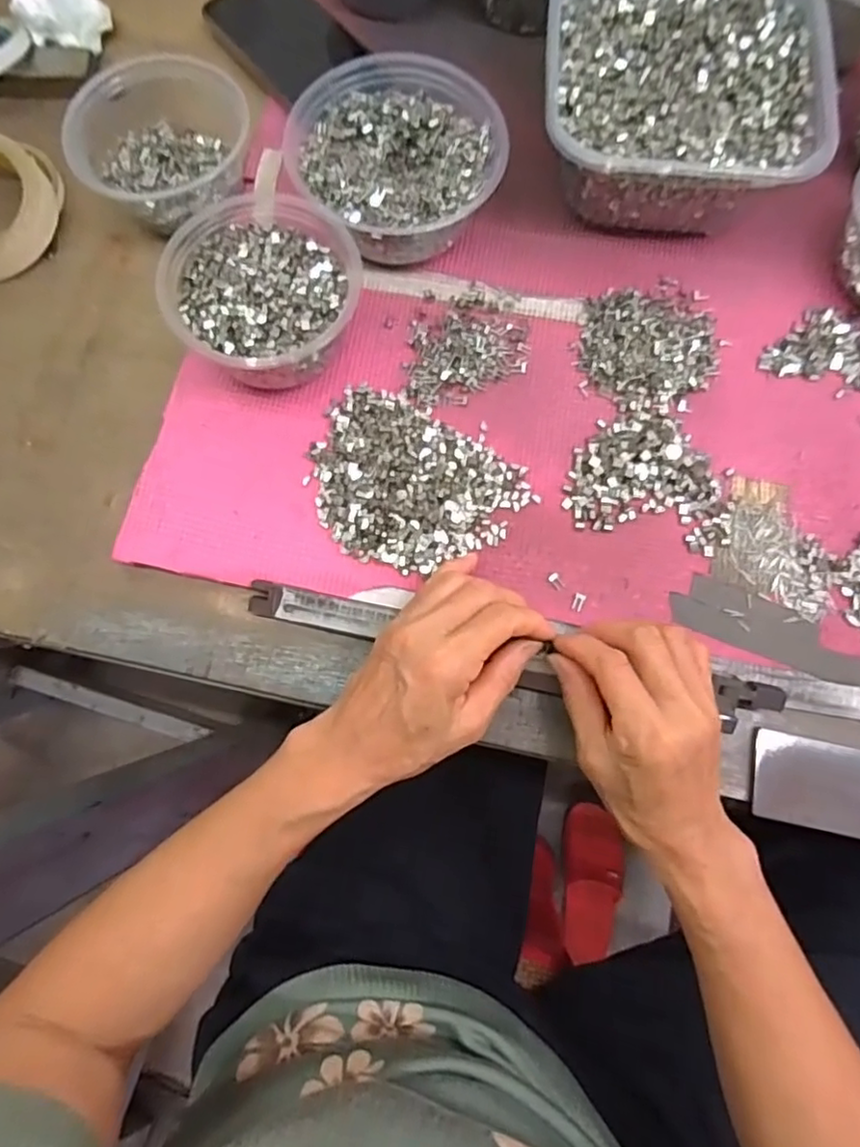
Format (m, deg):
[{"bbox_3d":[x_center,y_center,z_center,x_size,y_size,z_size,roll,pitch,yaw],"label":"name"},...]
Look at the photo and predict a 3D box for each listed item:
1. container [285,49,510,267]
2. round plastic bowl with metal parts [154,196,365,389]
[{"bbox_3d":[-0.022,-0.274,0.422,0.130,0.057,0.136,0,77,0],"label":"container"},{"bbox_3d":[-0.101,-0.171,0.395,0.112,0.060,0.109,0,77,0],"label":"round plastic bowl with metal parts"}]

